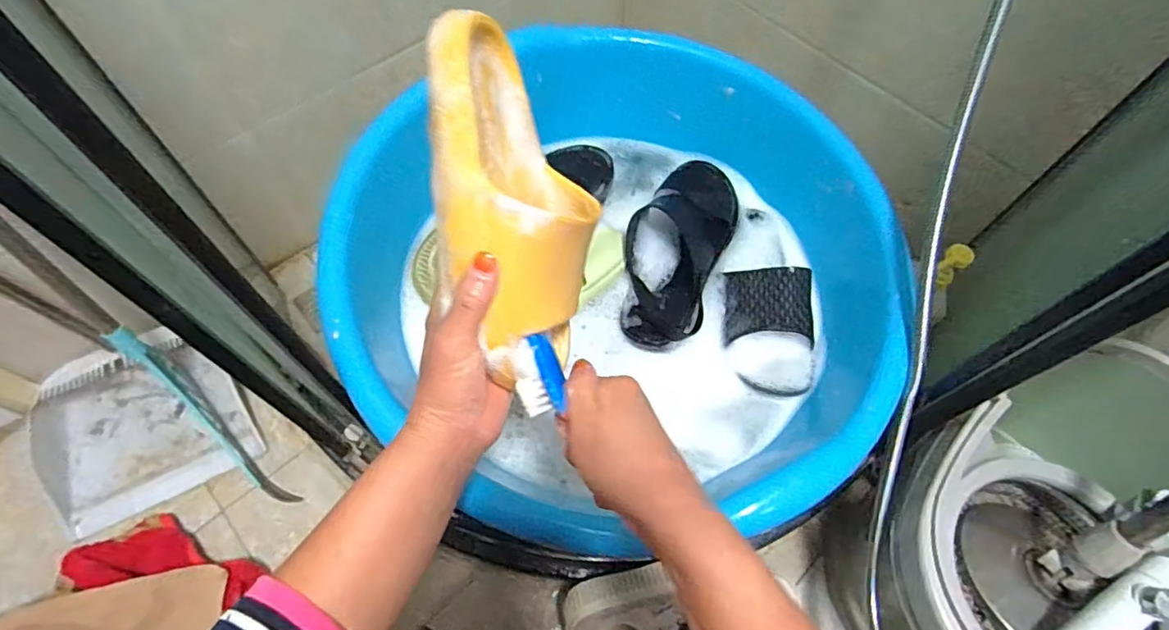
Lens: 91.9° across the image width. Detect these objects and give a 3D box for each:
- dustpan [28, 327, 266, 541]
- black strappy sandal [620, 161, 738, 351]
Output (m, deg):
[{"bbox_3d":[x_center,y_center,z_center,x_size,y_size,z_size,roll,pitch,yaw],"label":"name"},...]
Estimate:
[{"bbox_3d":[-0.629,0.152,0.794,0.263,0.076,0.224,-26,66,-16],"label":"dustpan"},{"bbox_3d":[0.114,-0.095,0.670,0.114,0.052,0.275,21,63,8],"label":"black strappy sandal"}]

